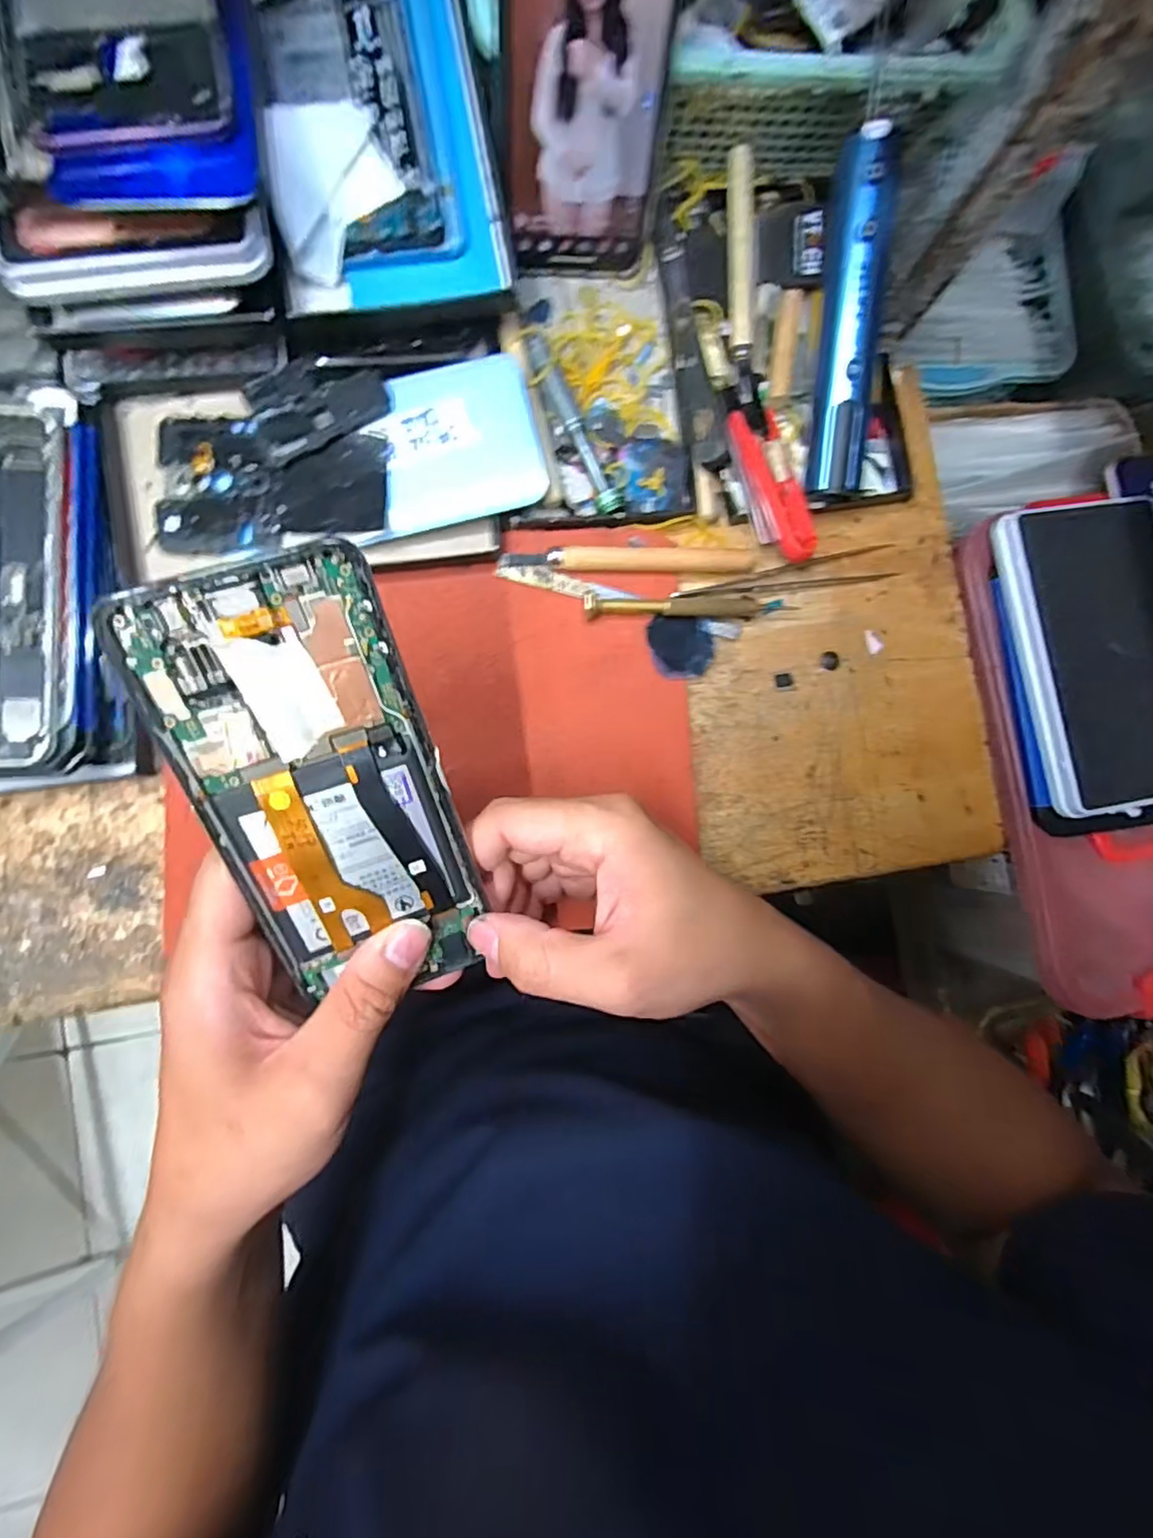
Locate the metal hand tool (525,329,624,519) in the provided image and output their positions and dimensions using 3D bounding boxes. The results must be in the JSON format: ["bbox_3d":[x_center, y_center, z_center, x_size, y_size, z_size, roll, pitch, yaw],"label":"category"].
[{"bbox_3d":[-0.002,-0.174,0.324,0.014,0.010,0.098,-28,90,-8],"label":"metal hand tool"}]

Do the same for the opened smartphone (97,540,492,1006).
[{"bbox_3d":[-0.081,0.012,0.212,0.073,0.005,0.155,-20,116,-12],"label":"opened smartphone"}]

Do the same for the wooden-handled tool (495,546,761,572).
[{"bbox_3d":[0.029,-0.108,0.329,0.132,0.008,0.012,-3,87,-7],"label":"wooden-handled tool"}]

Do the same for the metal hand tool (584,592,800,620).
[{"bbox_3d":[0.060,-0.085,0.332,0.114,0.010,0.012,-1,87,-7],"label":"metal hand tool"}]

